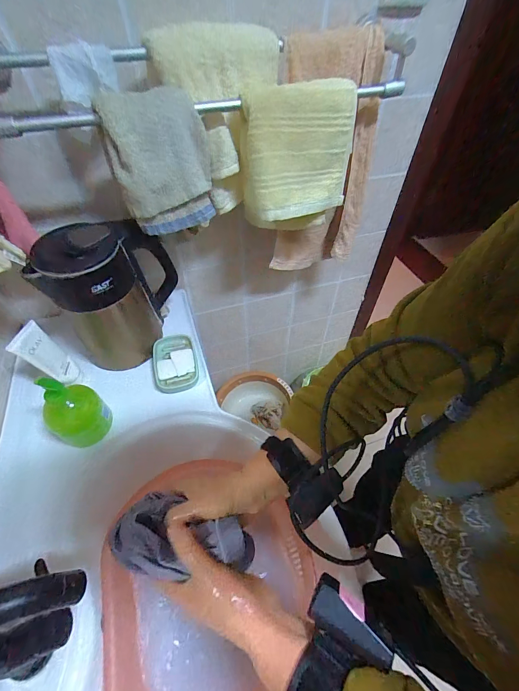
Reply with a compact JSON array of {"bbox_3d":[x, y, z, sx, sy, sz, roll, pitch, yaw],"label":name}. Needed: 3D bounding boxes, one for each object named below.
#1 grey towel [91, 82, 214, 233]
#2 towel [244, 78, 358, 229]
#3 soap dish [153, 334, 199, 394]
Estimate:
[{"bbox_3d":[-0.140,-0.260,0.448,0.135,0.163,0.057,-10,51,-9],"label":"grey towel"},{"bbox_3d":[0.061,-0.299,0.504,0.179,0.192,0.062,-18,53,-15],"label":"towel"},{"bbox_3d":[-0.173,0.035,0.626,0.087,0.029,0.122,-9,51,-8],"label":"soap dish"}]

